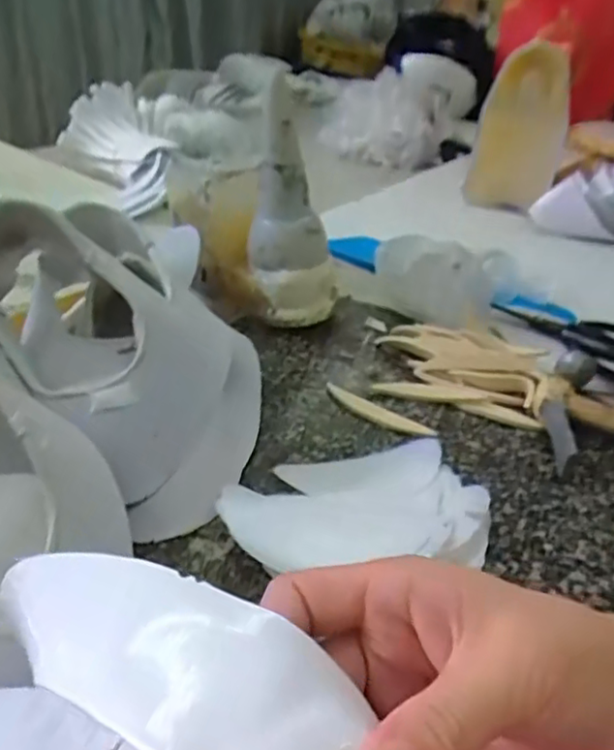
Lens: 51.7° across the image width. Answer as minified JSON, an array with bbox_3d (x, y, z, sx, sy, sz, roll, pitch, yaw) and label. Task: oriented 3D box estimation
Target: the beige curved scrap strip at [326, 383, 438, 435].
[{"bbox_3d":[0.051,0.027,0.467,0.088,0.006,0.020,23,39,25],"label":"beige curved scrap strip"}]

